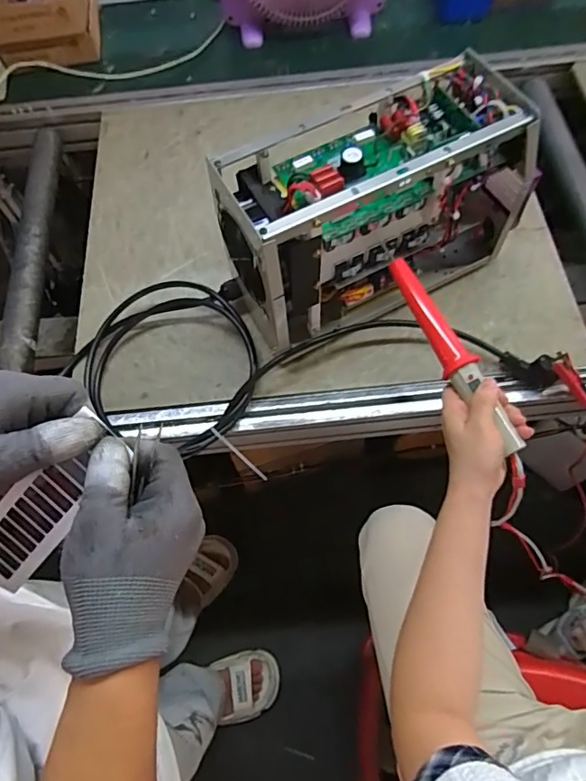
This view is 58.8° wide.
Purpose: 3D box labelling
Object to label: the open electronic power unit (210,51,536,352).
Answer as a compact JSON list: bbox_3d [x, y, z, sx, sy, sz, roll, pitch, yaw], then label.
[{"bbox_3d":[0.100,-0.209,0.648,0.351,0.246,0.136,-27,66,-10],"label":"open electronic power unit"}]

